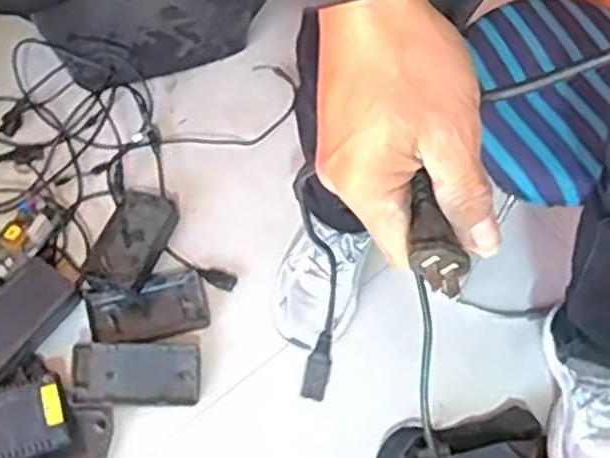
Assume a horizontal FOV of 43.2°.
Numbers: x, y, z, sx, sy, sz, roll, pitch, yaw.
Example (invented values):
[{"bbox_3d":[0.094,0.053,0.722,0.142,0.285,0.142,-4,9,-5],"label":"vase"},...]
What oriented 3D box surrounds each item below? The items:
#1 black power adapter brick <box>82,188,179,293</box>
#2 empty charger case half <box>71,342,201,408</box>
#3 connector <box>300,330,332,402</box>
[{"bbox_3d":[-0.248,0.015,1.108,0.085,0.038,0.158,20,65,8],"label":"black power adapter brick"},{"bbox_3d":[-0.222,0.192,1.021,0.164,0.017,0.083,3,63,-14],"label":"empty charger case half"},{"bbox_3d":[0.012,0.129,0.731,0.025,0.013,0.067,13,93,5],"label":"connector"}]

